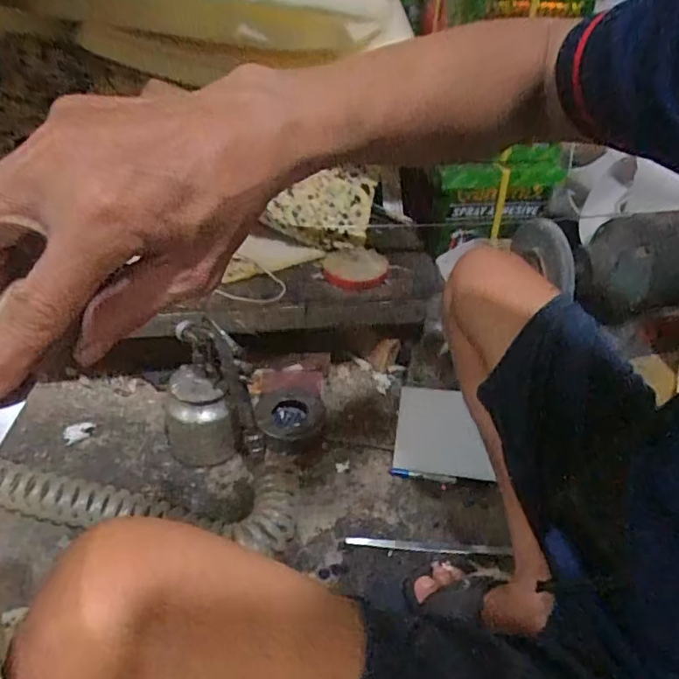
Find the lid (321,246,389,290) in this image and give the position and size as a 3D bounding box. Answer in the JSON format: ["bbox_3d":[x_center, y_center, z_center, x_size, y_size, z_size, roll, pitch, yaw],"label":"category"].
[{"bbox_3d":[0.027,-0.110,0.869,0.100,0.025,0.104,2,36,-2],"label":"lid"}]

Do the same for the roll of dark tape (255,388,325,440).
[{"bbox_3d":[-0.073,0.117,0.844,0.107,0.031,0.100,2,36,-2],"label":"roll of dark tape"}]

